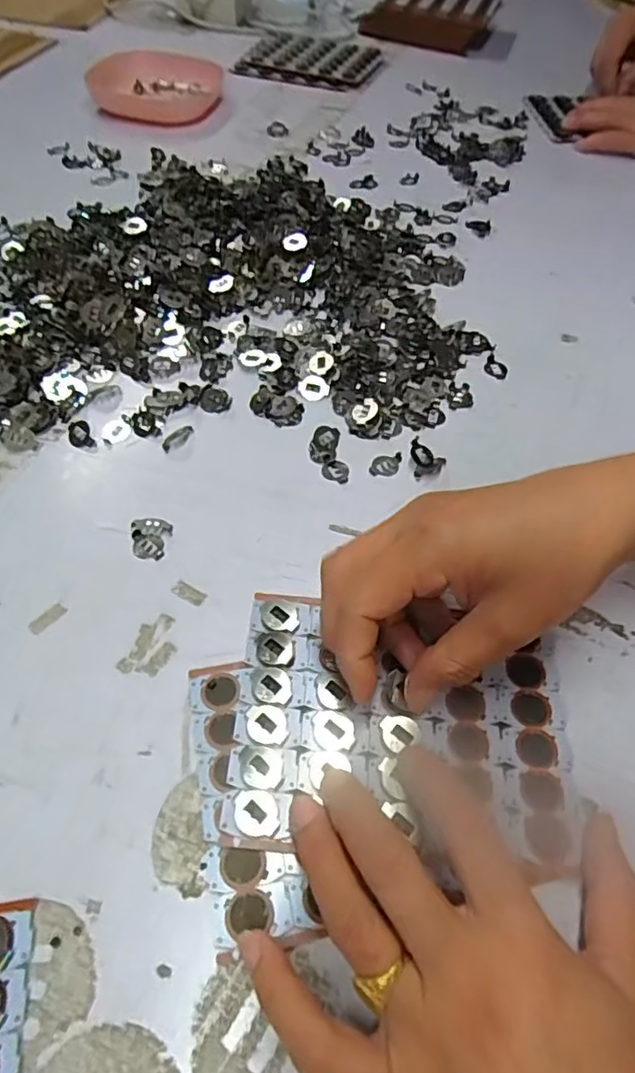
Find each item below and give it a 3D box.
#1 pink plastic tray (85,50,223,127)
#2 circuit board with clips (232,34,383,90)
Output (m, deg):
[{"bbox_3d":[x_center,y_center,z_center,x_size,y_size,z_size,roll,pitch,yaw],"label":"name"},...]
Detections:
[{"bbox_3d":[-0.173,-0.501,0.664,0.119,0.027,0.139,9,54,4],"label":"pink plastic tray"},{"bbox_3d":[-0.008,-0.606,0.754,0.174,0.008,0.169,15,55,6],"label":"circuit board with clips"}]

